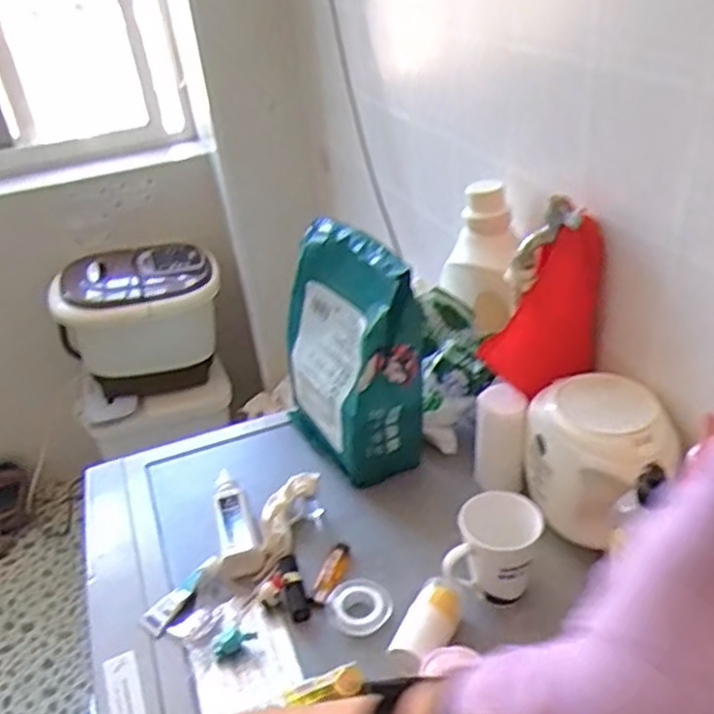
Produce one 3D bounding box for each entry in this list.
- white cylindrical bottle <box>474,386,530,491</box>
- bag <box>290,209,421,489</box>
[{"bbox_3d":[0.181,0.105,0.895,0.064,0.125,0.068,1,34,12],"label":"white cylindrical bottle"},{"bbox_3d":[-0.015,-0.007,0.930,0.109,0.288,0.218,-21,36,-21],"label":"bag"}]

